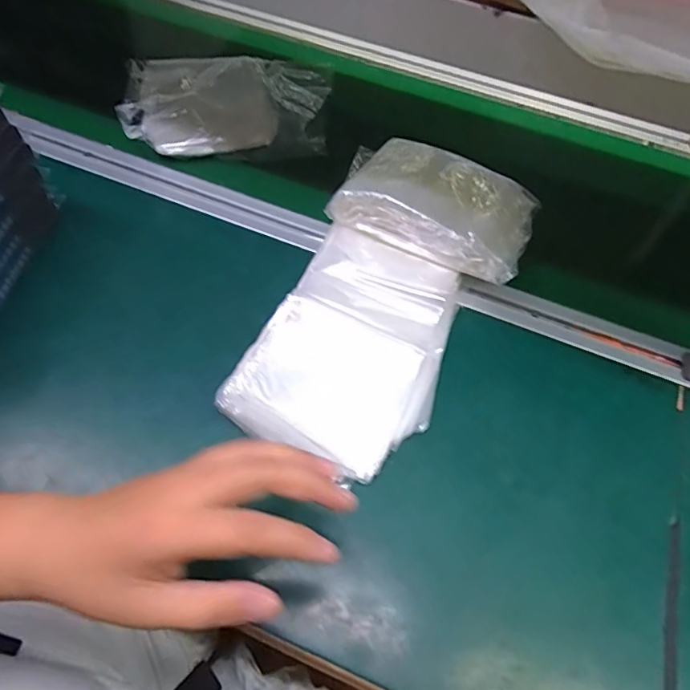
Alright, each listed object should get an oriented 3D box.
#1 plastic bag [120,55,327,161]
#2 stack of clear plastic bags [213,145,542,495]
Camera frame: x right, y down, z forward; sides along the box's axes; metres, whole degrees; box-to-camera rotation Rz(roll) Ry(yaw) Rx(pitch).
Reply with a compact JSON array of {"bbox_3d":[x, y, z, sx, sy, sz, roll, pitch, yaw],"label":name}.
[{"bbox_3d":[-0.122,-0.263,0.552,0.215,0.064,0.158,-5,57,-9],"label":"plastic bag"},{"bbox_3d":[0.043,-0.054,0.427,0.162,0.052,0.329,25,58,11],"label":"stack of clear plastic bags"}]

